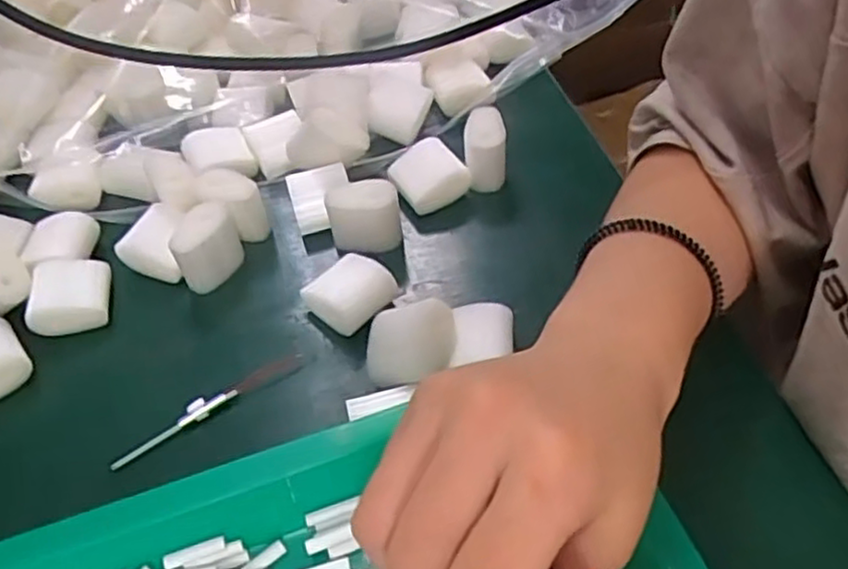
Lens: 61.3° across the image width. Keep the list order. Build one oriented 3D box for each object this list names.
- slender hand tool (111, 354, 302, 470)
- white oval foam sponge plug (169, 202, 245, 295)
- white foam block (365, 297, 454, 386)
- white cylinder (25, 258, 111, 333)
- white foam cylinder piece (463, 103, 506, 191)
[{"bbox_3d":[-0.097,0.055,0.323,0.090,0.006,0.009,-31,54,-18],"label":"slender hand tool"},{"bbox_3d":[-0.112,-0.020,0.370,0.032,0.034,0.030,-23,52,-13],"label":"white oval foam sponge plug"},{"bbox_3d":[-0.006,0.028,0.321,0.040,0.023,0.032,-8,50,0],"label":"white foam block"},{"bbox_3d":[-0.177,0.005,0.359,0.035,0.028,0.032,-13,50,-4],"label":"white cylinder"},{"bbox_3d":[0.035,-0.074,0.403,0.022,0.038,0.031,-1,50,5],"label":"white foam cylinder piece"}]

